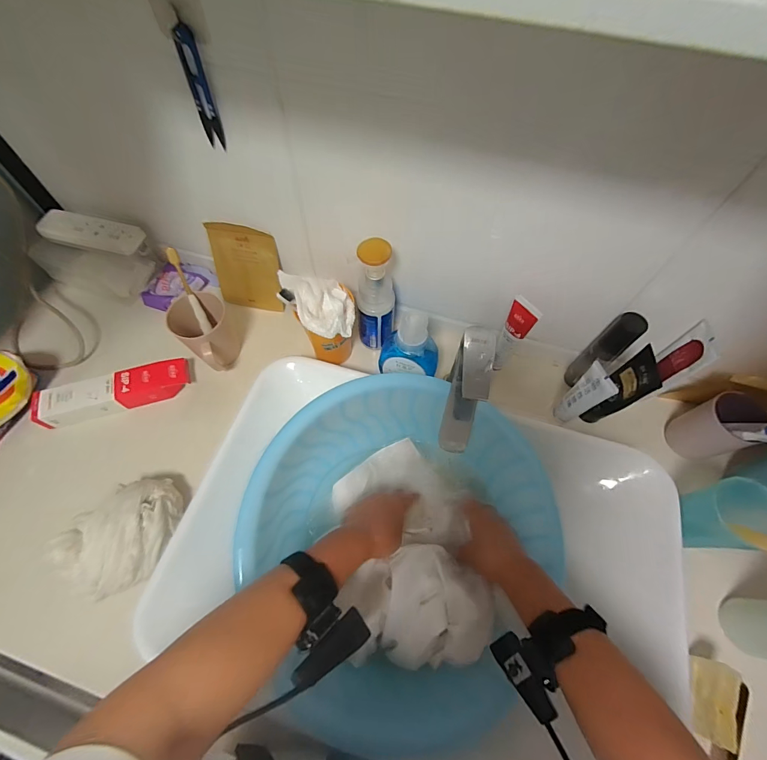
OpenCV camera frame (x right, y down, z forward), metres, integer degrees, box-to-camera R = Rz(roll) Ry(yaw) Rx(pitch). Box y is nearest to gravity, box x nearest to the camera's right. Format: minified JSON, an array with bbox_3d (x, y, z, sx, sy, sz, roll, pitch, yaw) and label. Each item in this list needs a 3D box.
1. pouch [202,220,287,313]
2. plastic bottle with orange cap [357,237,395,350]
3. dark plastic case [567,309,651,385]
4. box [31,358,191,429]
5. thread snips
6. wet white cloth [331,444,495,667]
[{"bbox_3d":[-0.228,-0.184,0.628,0.112,0.153,0.013,11,48,3],"label":"pouch"},{"bbox_3d":[-0.011,-0.117,0.547,0.056,0.193,0.047,0,63,-1],"label":"plastic bottle with orange cap"},{"bbox_3d":[0.318,-0.039,0.543,0.032,0.153,0.035,-27,67,-14],"label":"dark plastic case"},{"bbox_3d":[-0.413,0.022,0.574,0.217,0.043,0.053,-16,64,-9],"label":"box"},{"bbox_3d":[-0.201,-0.315,0.410,0.022,0.122,0.009,9,68,-3],"label":"thread snips"},{"bbox_3d":[0.031,0.200,0.475,0.173,0.079,0.260,-9,63,-6],"label":"wet white cloth"}]

